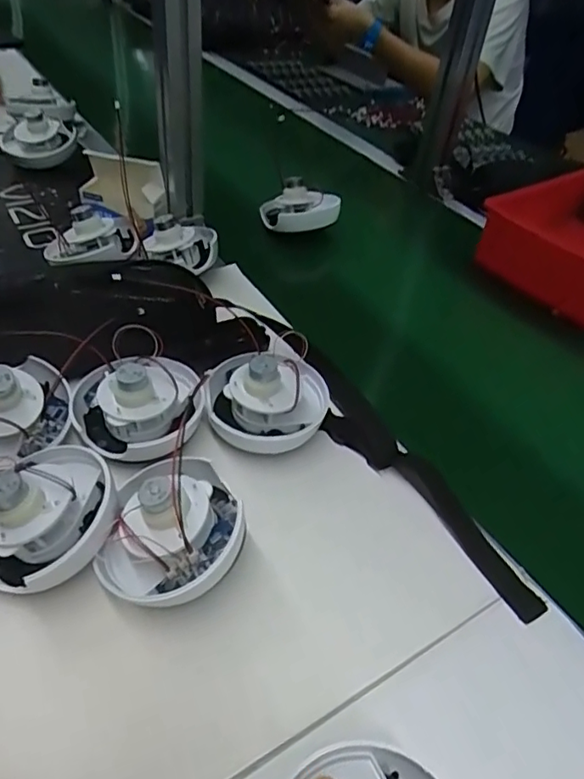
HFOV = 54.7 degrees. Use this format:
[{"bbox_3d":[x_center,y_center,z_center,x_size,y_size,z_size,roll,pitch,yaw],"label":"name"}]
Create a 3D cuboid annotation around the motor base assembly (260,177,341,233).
[{"bbox_3d":[0.011,-0.243,0.750,0.092,0.067,0.055,-13,47,-19],"label":"motor base assembly"}]

